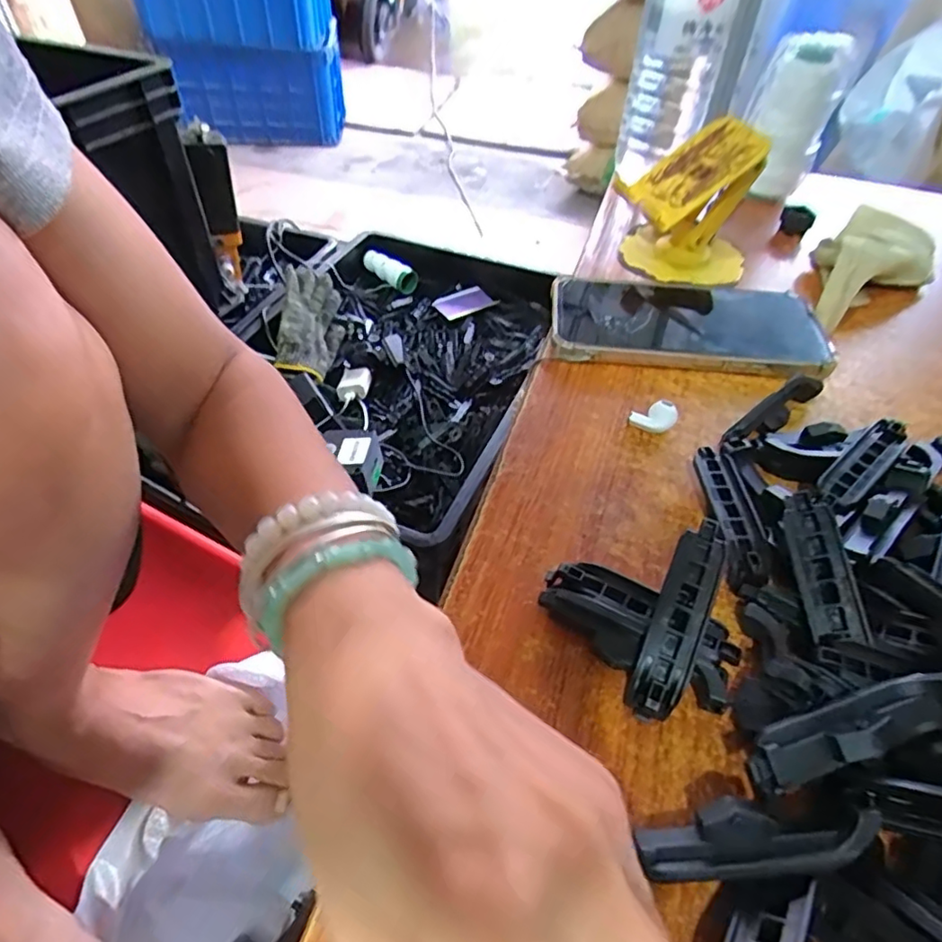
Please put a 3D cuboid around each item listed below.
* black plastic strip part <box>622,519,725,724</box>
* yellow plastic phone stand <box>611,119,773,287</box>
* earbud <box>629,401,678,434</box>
[{"bbox_3d":[0.078,0.055,0.222,0.019,0.014,0.076,21,76,16],"label":"black plastic strip part"},{"bbox_3d":[0.157,-0.191,0.427,0.097,0.090,0.080,23,50,18],"label":"yellow plastic phone stand"},{"bbox_3d":[0.098,-0.029,0.321,0.023,0.018,0.011,18,49,14],"label":"earbud"}]

